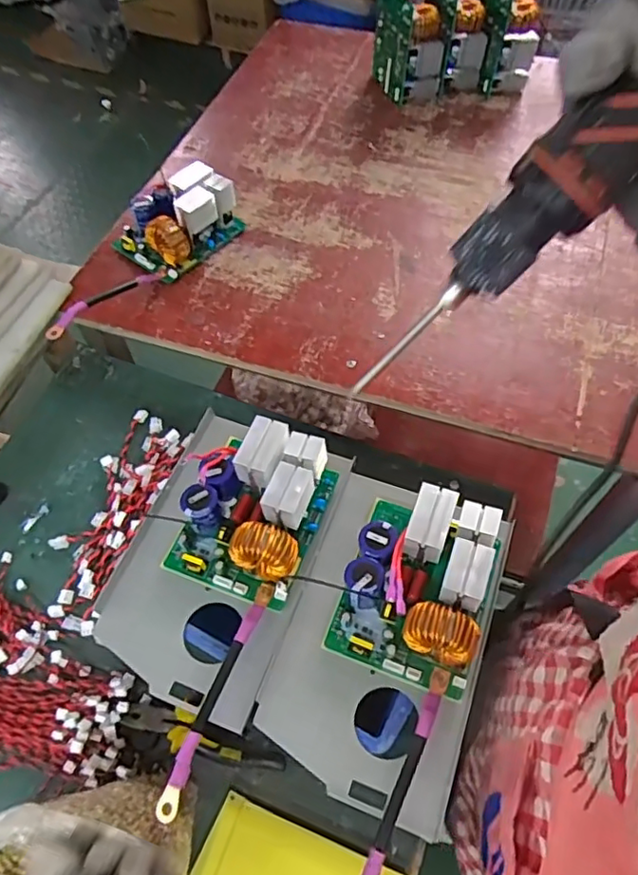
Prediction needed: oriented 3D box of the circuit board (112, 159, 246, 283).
[{"bbox_3d":[-0.195,-0.296,0.806,0.115,0.077,0.148,35,66,21],"label":"circuit board"}]

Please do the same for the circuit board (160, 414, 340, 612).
[{"bbox_3d":[-0.063,0.061,0.553,0.123,0.069,0.151,17,61,12],"label":"circuit board"}]

